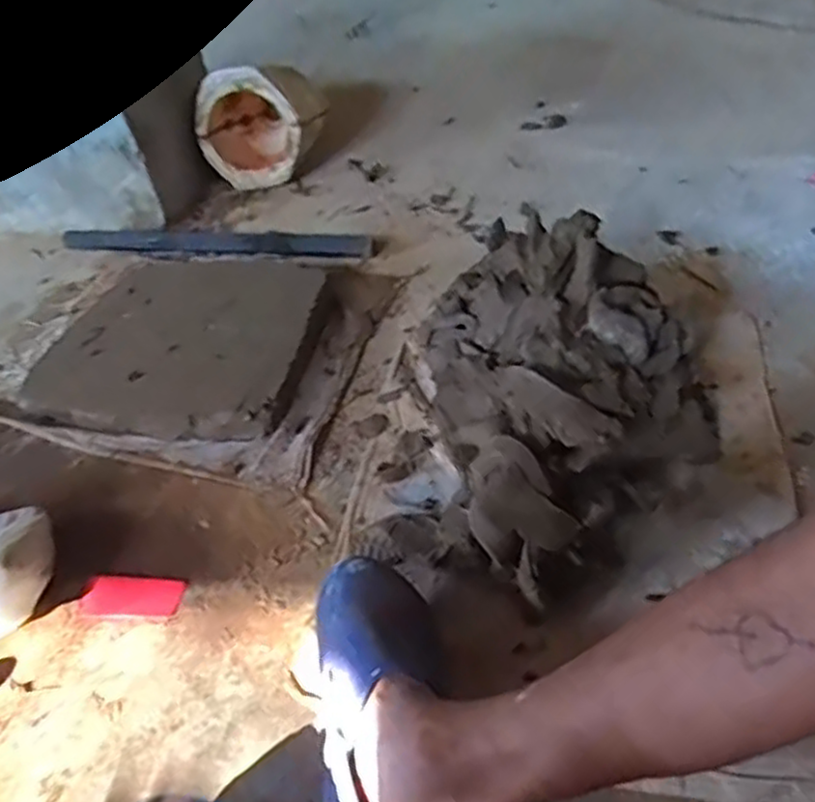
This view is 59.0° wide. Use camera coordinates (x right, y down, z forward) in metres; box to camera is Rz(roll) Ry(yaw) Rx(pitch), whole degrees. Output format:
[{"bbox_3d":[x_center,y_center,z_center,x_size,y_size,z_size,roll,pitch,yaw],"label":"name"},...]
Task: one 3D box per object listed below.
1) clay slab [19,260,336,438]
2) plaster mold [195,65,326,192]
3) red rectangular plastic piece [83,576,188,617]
[{"bbox_3d":[-0.310,-0.097,1.014,0.426,0.052,0.344,7,46,13],"label":"clay slab"},{"bbox_3d":[-0.280,-0.536,1.376,0.210,0.195,0.189,5,46,11],"label":"plaster mold"},{"bbox_3d":[-0.284,0.205,0.748,0.102,0.005,0.043,1,45,8],"label":"red rectangular plastic piece"}]

